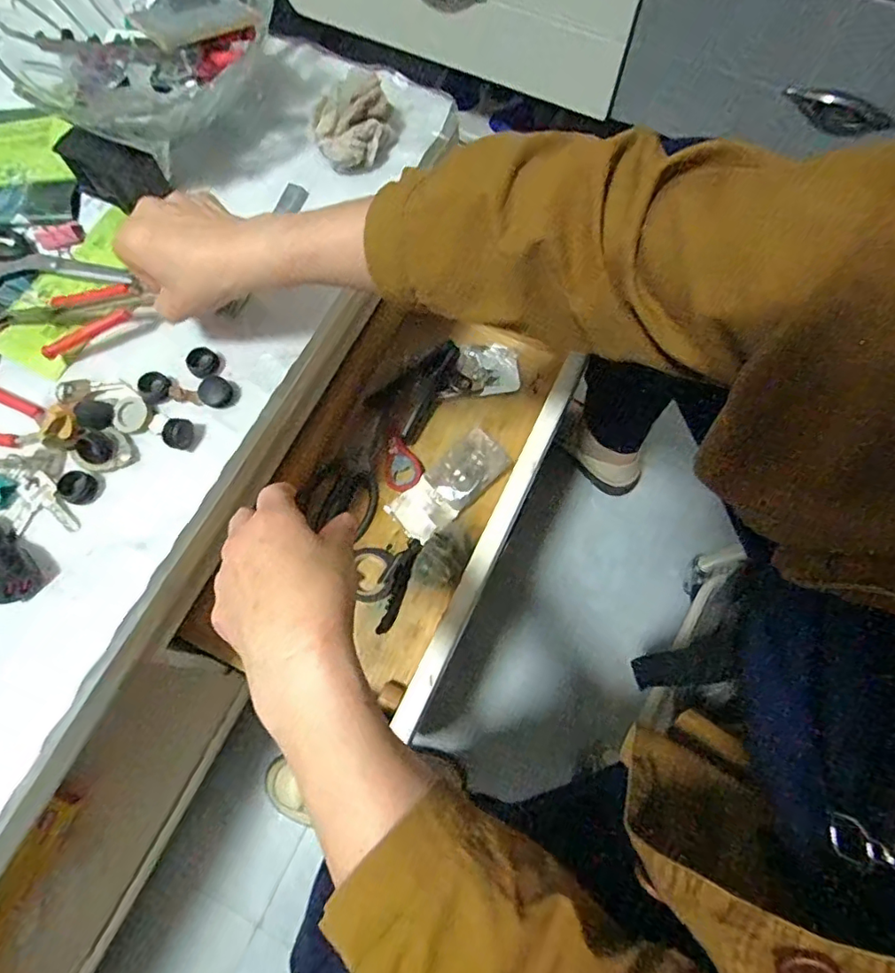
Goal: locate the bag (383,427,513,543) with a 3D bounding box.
[{"bbox_3d":[0.003,-0.001,0.695,0.154,0.025,0.069,-41,77,-12],"label":"bag"}]

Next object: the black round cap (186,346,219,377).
[{"bbox_3d":[-0.200,-0.102,0.450,0.024,0.012,0.021,-40,76,-11],"label":"black round cap"}]

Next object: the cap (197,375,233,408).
[{"bbox_3d":[-0.185,-0.076,0.441,0.024,0.013,0.021,-40,76,-11],"label":"cap"}]

